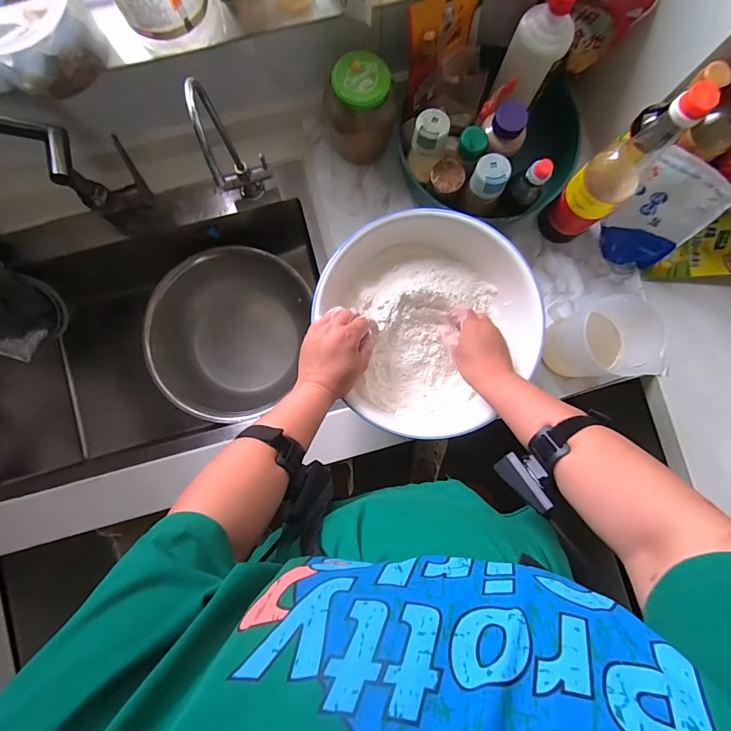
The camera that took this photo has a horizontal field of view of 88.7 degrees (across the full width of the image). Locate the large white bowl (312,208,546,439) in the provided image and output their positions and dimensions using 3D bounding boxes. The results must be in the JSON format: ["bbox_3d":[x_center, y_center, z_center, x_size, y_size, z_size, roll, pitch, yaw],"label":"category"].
[{"bbox_3d":[0.077,-0.067,0.574,0.288,0.091,0.313,0,86,-1],"label":"large white bowl"}]

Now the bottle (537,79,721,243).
[{"bbox_3d":[0.334,-0.255,0.516,0.061,0.280,0.072,-36,87,-3],"label":"bottle"}]

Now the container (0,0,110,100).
[{"bbox_3d":[-0.407,-0.411,0.450,0.134,0.079,0.135,0,86,-1],"label":"container"}]

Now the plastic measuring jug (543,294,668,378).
[{"bbox_3d":[0.351,-0.041,0.572,0.101,0.139,0.124,-9,86,-2],"label":"plastic measuring jug"}]

